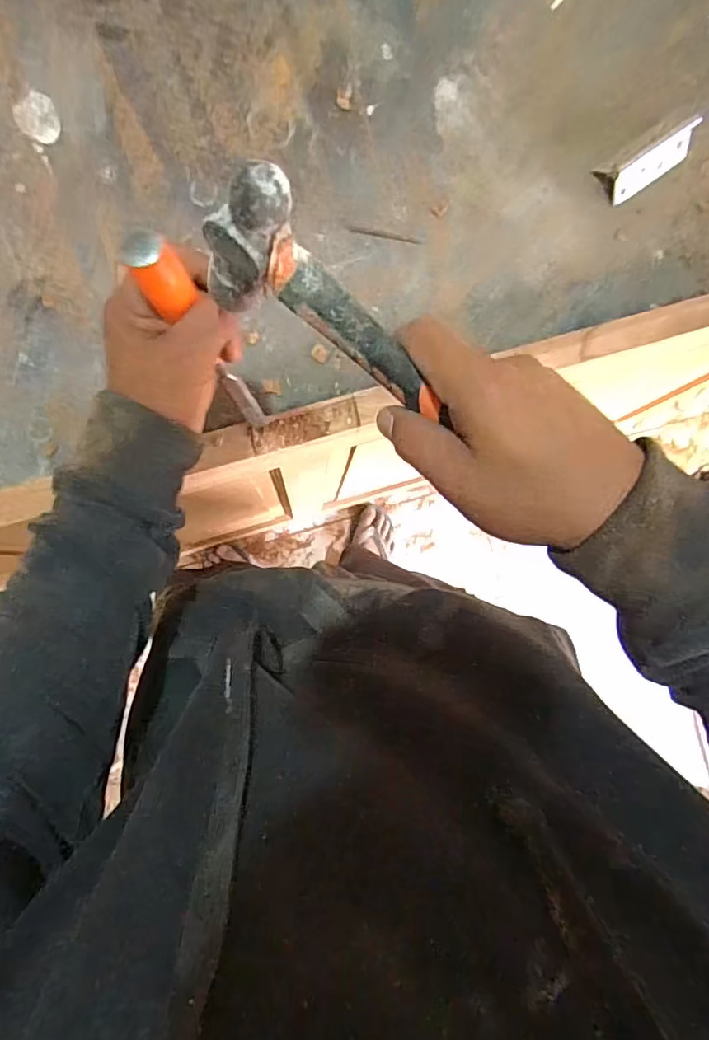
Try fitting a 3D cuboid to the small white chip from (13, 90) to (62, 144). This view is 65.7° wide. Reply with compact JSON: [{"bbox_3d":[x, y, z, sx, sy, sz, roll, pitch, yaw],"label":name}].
[{"bbox_3d":[-0.291,-0.370,0.506,0.037,0.005,0.042,-44,96,-2],"label":"small white chip"}]

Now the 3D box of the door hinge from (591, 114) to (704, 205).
[{"bbox_3d":[0.305,-0.373,0.564,0.105,0.026,0.041,-32,95,-3],"label":"door hinge"}]

